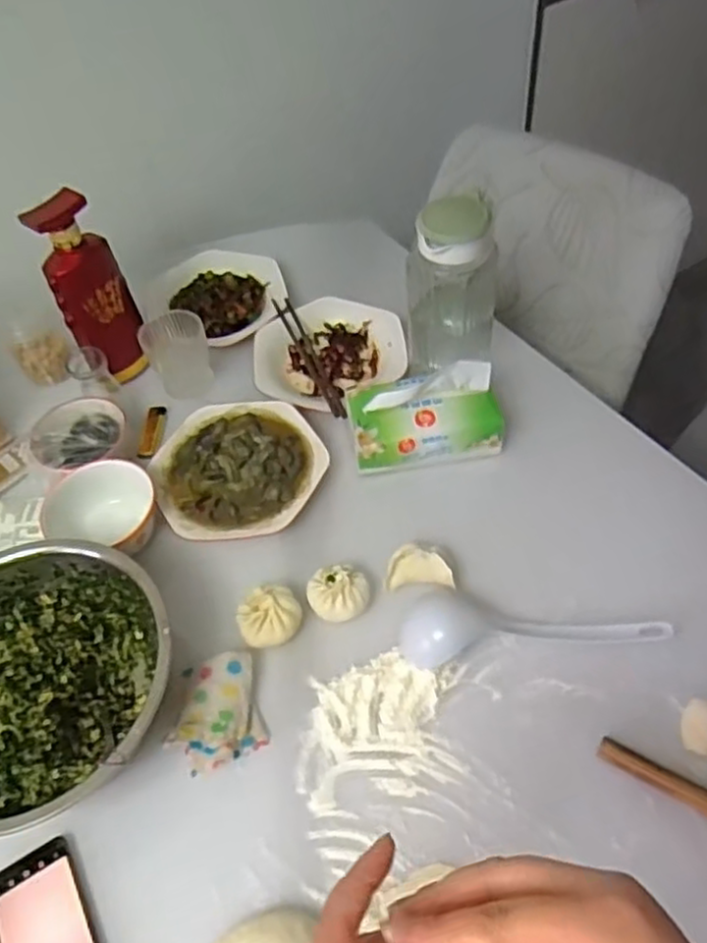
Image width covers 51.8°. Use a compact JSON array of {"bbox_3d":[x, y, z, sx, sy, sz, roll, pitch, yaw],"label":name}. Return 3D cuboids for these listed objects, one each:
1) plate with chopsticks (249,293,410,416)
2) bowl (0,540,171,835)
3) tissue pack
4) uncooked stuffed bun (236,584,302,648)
[{"bbox_3d":[-0.032,-0.152,0.971,0.201,0.027,0.196,-3,53,4],"label":"plate with chopsticks"},{"bbox_3d":[-0.295,0.198,0.676,0.255,0.102,0.251,-3,53,4],"label":"bowl"},{"bbox_3d":[0.082,-0.066,0.848,0.171,0.082,0.094,-11,52,-2],"label":"tissue pack"},{"bbox_3d":[-0.084,0.148,0.740,0.061,0.032,0.064,-3,53,4],"label":"uncooked stuffed bun"}]

